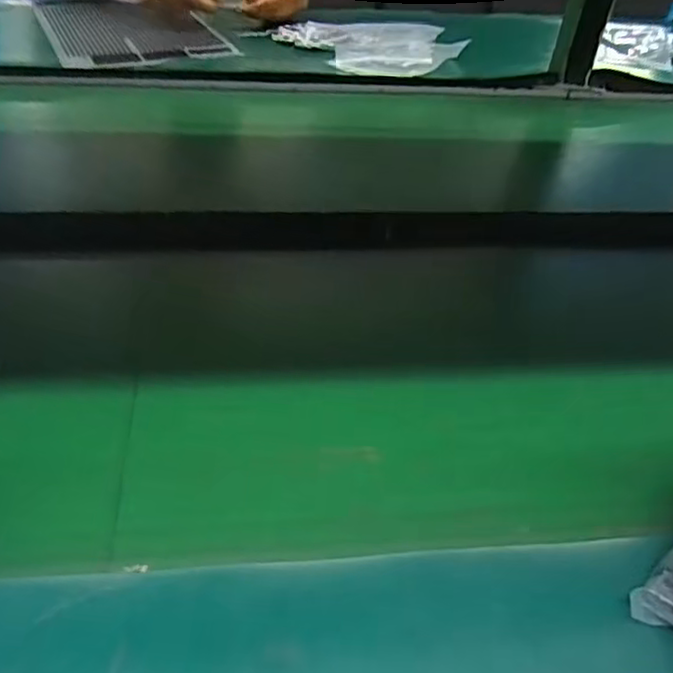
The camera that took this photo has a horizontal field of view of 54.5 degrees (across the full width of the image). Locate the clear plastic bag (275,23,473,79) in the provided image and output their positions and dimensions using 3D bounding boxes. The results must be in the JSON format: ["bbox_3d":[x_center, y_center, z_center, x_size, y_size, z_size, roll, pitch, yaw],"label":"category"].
[{"bbox_3d":[0.036,-0.404,0.901,0.268,0.036,0.134,15,43,10],"label":"clear plastic bag"}]

